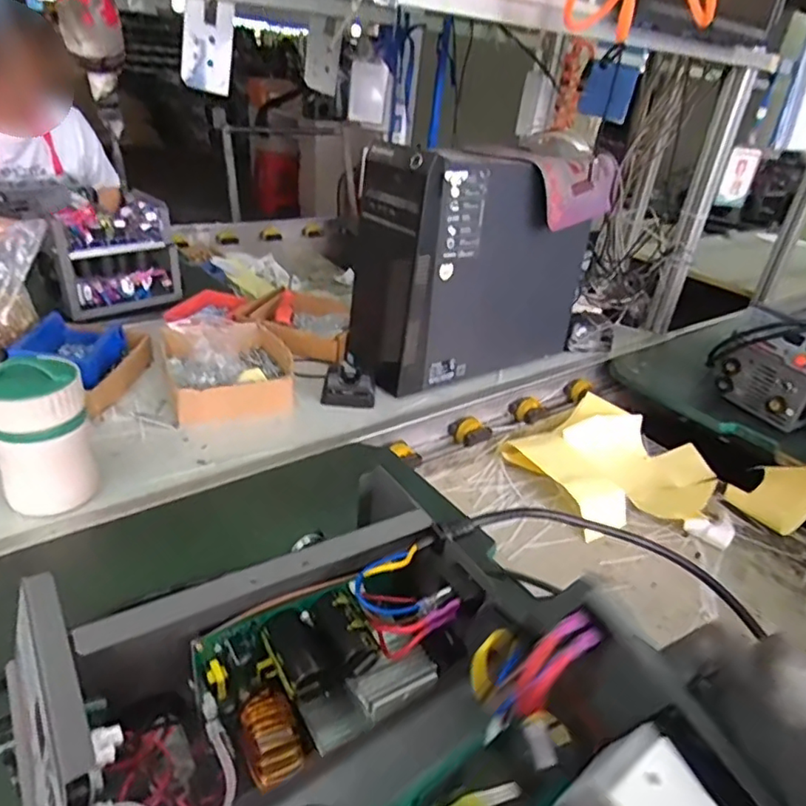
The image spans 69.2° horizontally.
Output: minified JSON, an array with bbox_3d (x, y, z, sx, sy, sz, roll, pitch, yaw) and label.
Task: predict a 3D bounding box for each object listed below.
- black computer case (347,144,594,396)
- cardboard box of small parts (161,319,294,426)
[{"bbox_3d":[0.142,-0.238,1.028,0.429,0.359,0.173,-17,37,-35],"label":"black computer case"},{"bbox_3d":[-0.283,-0.066,0.947,0.188,0.055,0.246,-8,33,-24],"label":"cardboard box of small parts"}]

